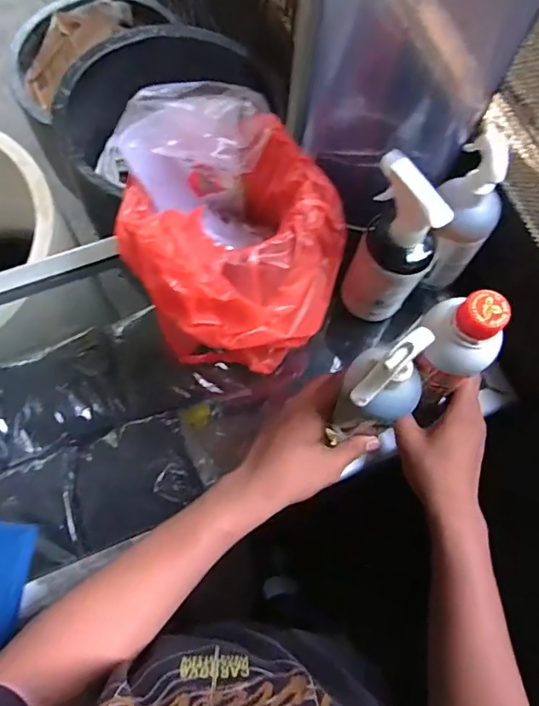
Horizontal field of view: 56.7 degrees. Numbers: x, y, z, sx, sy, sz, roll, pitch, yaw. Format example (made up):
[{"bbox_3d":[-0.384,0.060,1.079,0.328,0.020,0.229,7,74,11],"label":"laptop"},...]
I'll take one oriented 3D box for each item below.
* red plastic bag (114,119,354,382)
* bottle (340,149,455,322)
[{"bbox_3d":[-0.028,-0.094,0.510,0.208,0.159,0.190,-26,73,-11],"label":"red plastic bag"},{"bbox_3d":[0.117,-0.096,0.506,0.083,0.191,0.063,36,73,10],"label":"bottle"}]

